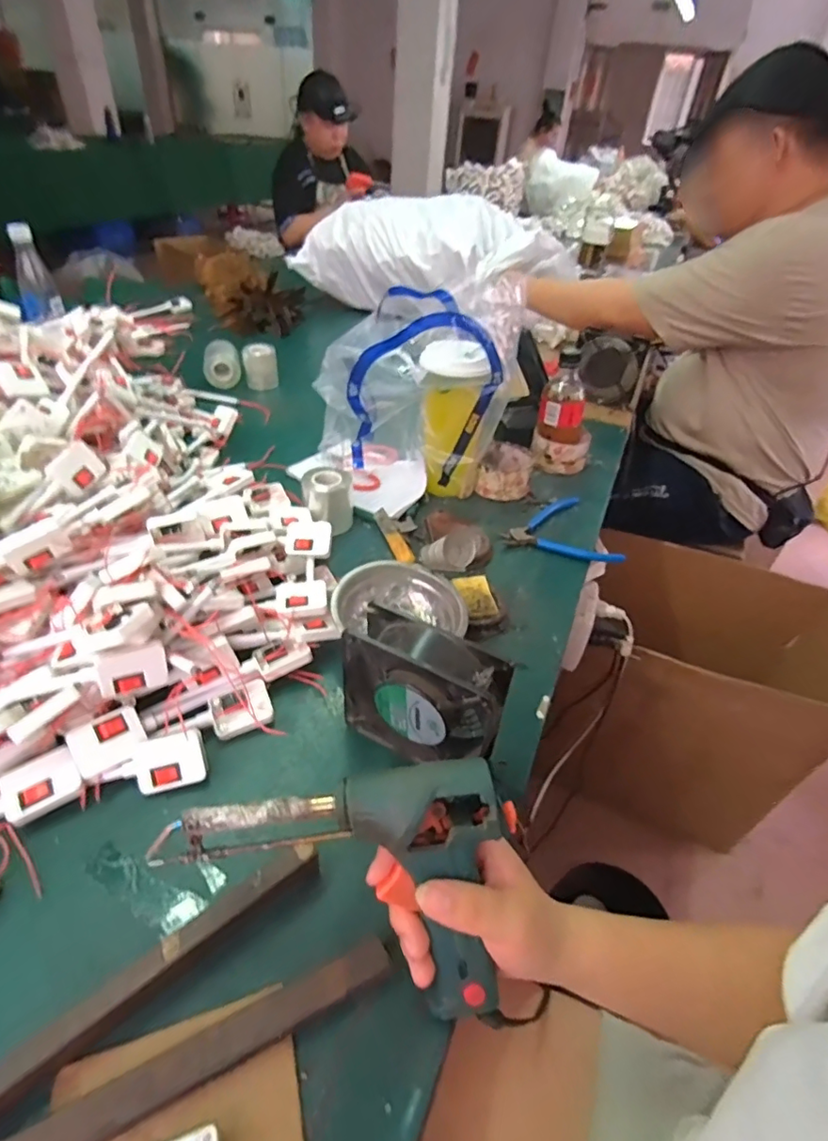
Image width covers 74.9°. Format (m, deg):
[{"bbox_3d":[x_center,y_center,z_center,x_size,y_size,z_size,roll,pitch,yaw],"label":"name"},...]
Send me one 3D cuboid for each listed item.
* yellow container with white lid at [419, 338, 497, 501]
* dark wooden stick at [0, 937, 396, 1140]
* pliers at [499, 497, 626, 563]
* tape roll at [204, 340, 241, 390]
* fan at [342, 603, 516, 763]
[{"bbox_3d":[0.055,-0.196,0.703,0.100,0.183,0.106,12,41,8],"label":"yellow container with white lid"},{"bbox_3d":[-0.122,0.256,0.278,0.232,0.020,0.023,-15,45,-23],"label":"dark wooden stick"},{"bbox_3d":[0.180,-0.049,0.681,0.141,0.014,0.119,-13,44,-20],"label":"pliers"},{"bbox_3d":[-0.350,-0.374,0.987,0.061,0.066,0.061,-7,45,-15],"label":"tape roll"},{"bbox_3d":[0.005,0.095,0.412,0.123,0.119,0.047,26,44,22],"label":"fan"}]

